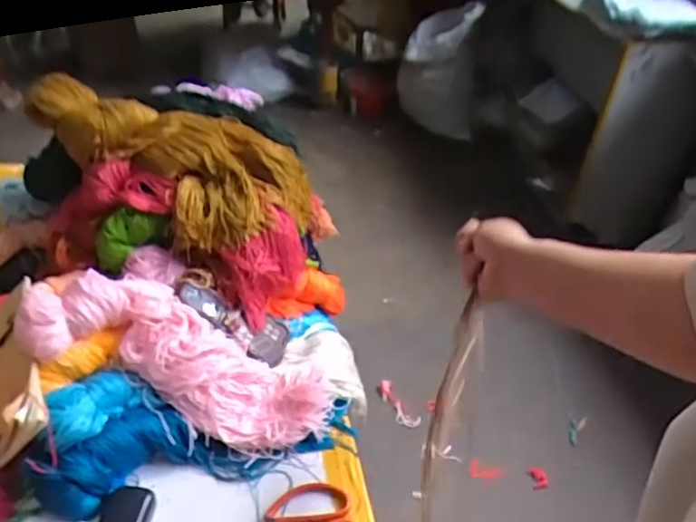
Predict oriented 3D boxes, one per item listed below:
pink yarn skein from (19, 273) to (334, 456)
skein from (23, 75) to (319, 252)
[{"bbox_3d":[-0.200,0.124,0.723,0.374,0.098,0.123,29,41,-9],"label":"pink yarn skein"},{"bbox_3d":[-0.238,-0.129,0.800,0.395,0.097,0.170,22,40,-9],"label":"skein"}]

